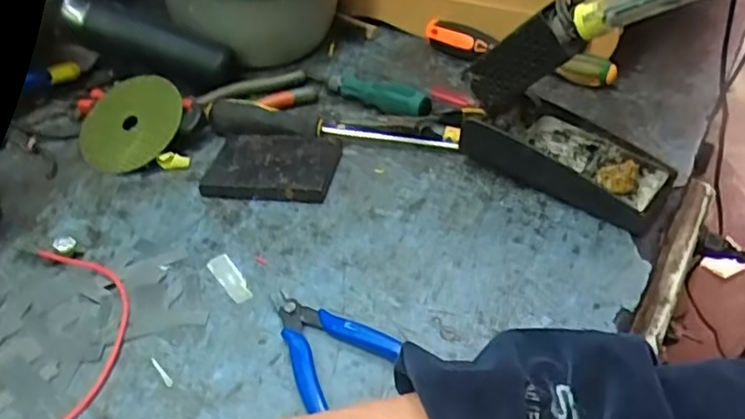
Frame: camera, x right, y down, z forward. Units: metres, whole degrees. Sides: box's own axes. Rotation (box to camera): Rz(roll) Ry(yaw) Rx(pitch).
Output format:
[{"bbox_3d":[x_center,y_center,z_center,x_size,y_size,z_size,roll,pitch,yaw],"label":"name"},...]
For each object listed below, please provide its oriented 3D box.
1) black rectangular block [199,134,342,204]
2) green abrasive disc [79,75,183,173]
[{"bbox_3d":[-0.085,-0.039,0.560,0.105,0.016,0.085,2,40,6],"label":"black rectangular block"},{"bbox_3d":[-0.223,-0.082,0.602,0.099,0.004,0.108,-9,59,15],"label":"green abrasive disc"}]

